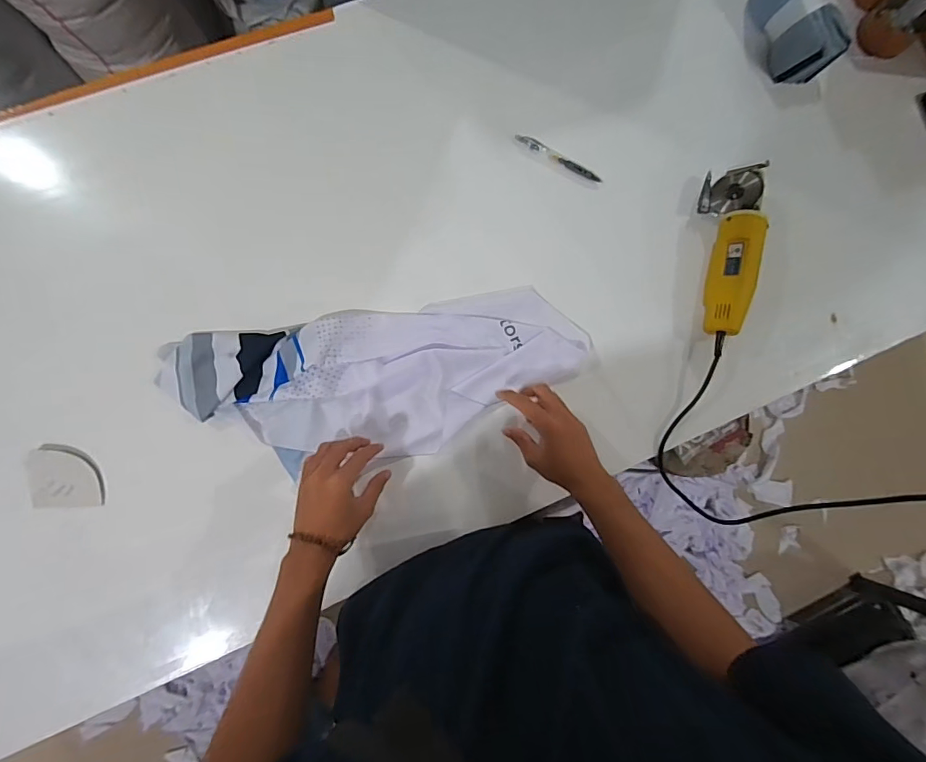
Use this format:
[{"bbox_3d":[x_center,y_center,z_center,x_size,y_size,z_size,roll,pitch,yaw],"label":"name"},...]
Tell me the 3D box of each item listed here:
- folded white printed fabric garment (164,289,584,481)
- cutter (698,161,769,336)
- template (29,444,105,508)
[{"bbox_3d":[-0.103,-0.001,0.622,0.545,0.024,0.196,-8,84,-6],"label":"folded white printed fabric garment"},{"bbox_3d":[0.388,-0.189,0.662,0.081,0.059,0.249,6,82,-4],"label":"cutter"},{"bbox_3d":[-0.499,0.120,0.582,0.084,0.014,0.076,-1,83,-5],"label":"template"}]

